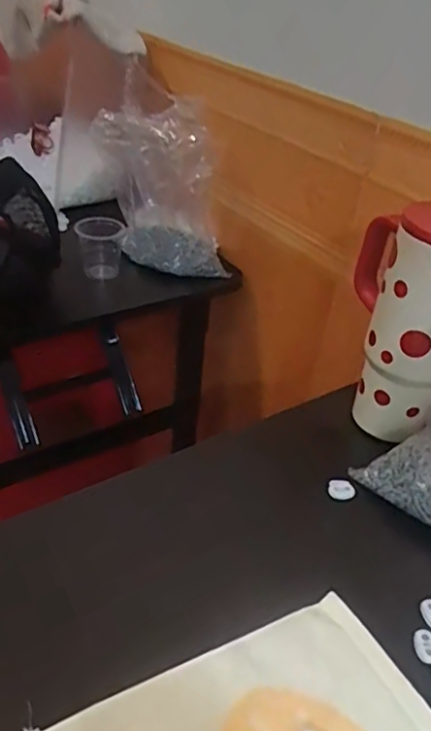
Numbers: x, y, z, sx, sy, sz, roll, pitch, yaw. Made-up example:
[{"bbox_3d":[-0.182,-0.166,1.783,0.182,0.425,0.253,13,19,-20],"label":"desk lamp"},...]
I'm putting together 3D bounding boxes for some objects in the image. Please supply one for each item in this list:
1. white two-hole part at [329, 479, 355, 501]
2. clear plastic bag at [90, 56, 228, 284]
[{"bbox_3d":[0.109,0.107,0.509,0.023,0.006,0.017,2,38,-3],"label":"white two-hole part"},{"bbox_3d":[-0.070,-0.236,0.791,0.146,0.199,0.126,-7,38,-18],"label":"clear plastic bag"}]

